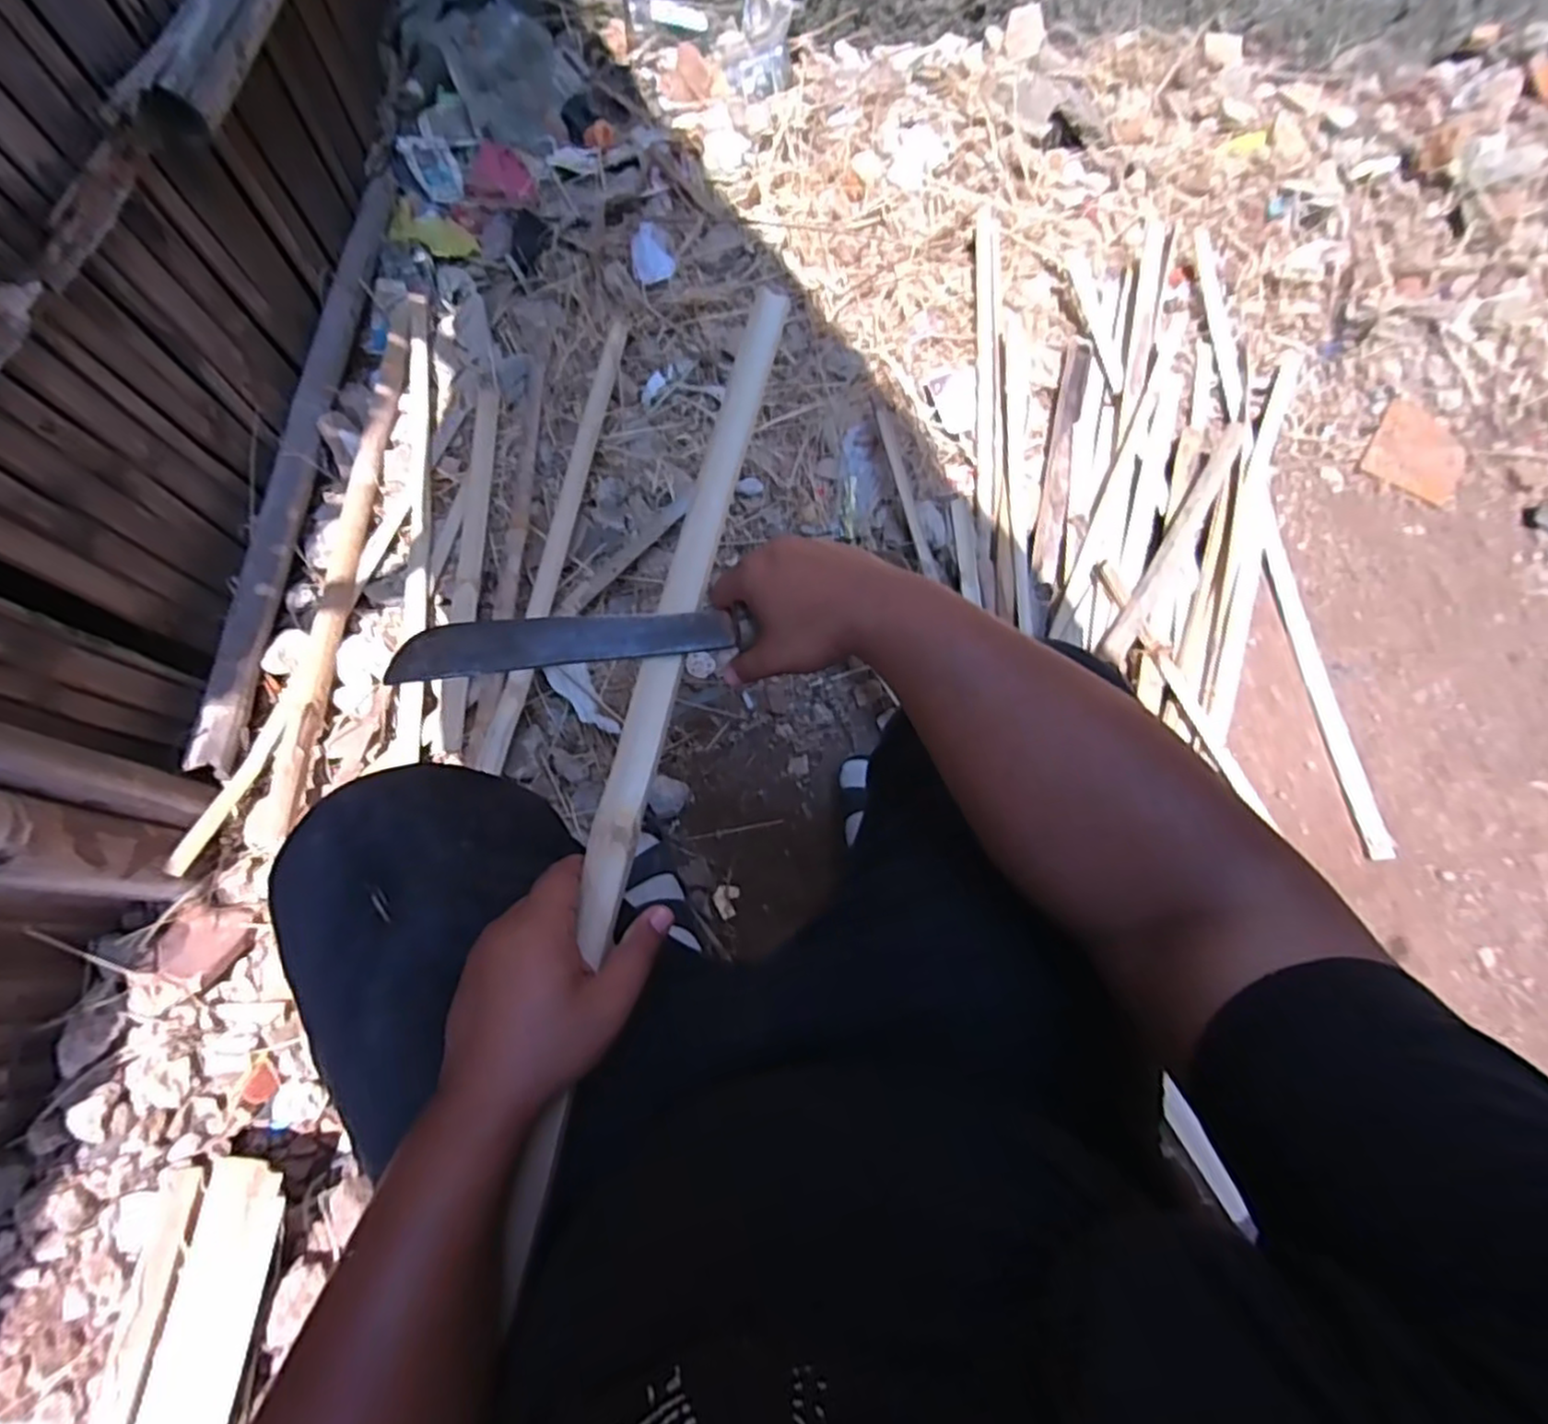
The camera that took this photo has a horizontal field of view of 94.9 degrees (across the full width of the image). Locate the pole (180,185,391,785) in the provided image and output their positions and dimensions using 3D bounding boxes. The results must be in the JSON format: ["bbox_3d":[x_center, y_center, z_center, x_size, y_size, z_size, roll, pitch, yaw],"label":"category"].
[{"bbox_3d":[-0.603,-0.387,0.931,0.059,0.039,0.969,0,68,0],"label":"pole"}]

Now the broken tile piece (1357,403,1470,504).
[{"bbox_3d":[0.955,-0.388,1.051,0.123,0.010,0.171,32,71,12],"label":"broken tile piece"}]

